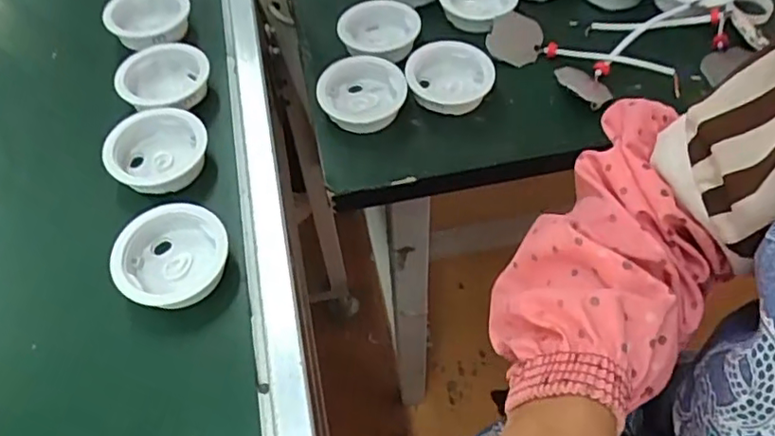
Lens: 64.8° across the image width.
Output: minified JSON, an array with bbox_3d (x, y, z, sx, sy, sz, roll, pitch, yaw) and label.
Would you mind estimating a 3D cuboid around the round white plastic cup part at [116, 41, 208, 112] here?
[{"bbox_3d":[-0.182,-0.112,0.489,0.064,0.029,0.066,-2,56,3],"label":"round white plastic cup part"}]

